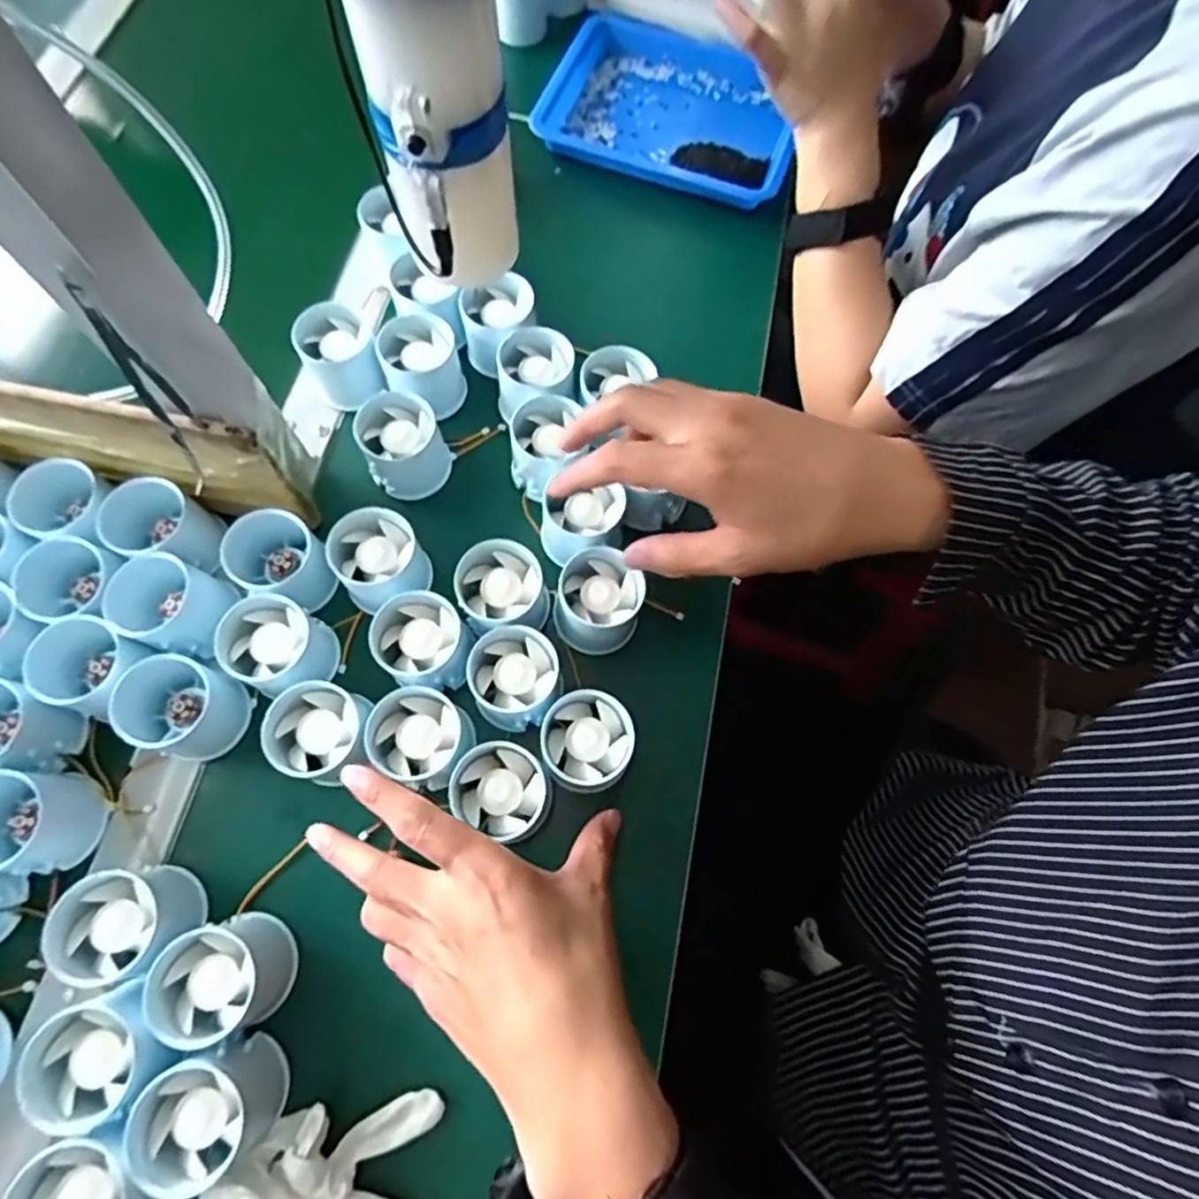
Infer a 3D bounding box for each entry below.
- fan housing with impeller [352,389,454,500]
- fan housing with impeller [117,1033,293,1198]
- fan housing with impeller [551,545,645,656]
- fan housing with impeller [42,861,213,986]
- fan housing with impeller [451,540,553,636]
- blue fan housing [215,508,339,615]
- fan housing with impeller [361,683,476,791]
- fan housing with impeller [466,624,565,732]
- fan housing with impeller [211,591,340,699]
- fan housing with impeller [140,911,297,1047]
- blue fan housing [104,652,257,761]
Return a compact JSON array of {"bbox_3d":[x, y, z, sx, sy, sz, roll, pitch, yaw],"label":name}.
[{"bbox_3d":[-0.131,-0.103,0.455,0.053,0.050,0.054,0,70,-1],"label":"fan housing with impeller"},{"bbox_3d":[-0.187,0.247,0.327,0.052,0.050,0.049,0,70,-1],"label":"fan housing with impeller"},{"bbox_3d":[0.000,0.003,0.419,0.054,0.046,0.054,0,70,-1],"label":"fan housing with impeller"},{"bbox_3d":[-0.245,0.170,0.355,0.049,0.056,0.048,0,70,-1],"label":"fan housing with impeller"},{"bbox_3d":[-0.060,-0.005,0.416,0.053,0.040,0.051,0,70,-1],"label":"fan housing with impeller"},{"bbox_3d":[-0.198,-0.024,0.416,0.059,0.044,0.052,21,71,6],"label":"blue fan housing"},{"bbox_3d":[-0.101,0.079,0.387,0.051,0.042,0.049,0,70,-1],"label":"fan housing with impeller"},{"bbox_3d":[-0.049,0.047,0.401,0.051,0.044,0.053,-5,71,-3],"label":"fan housing with impeller"},{"bbox_3d":[-0.190,0.027,0.400,0.052,0.044,0.051,0,70,-1],"label":"fan housing with impeller"},{"bbox_3d":[-0.194,0.195,0.347,0.053,0.049,0.051,-26,73,-10],"label":"fan housing with impeller"},{"bbox_3d":[-0.239,0.062,0.388,0.053,0.044,0.051,0,70,-1],"label":"blue fan housing"}]

